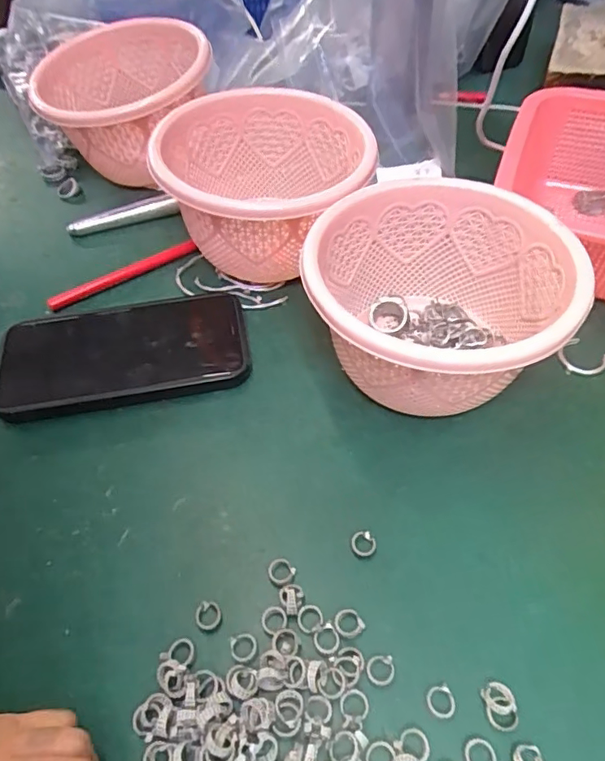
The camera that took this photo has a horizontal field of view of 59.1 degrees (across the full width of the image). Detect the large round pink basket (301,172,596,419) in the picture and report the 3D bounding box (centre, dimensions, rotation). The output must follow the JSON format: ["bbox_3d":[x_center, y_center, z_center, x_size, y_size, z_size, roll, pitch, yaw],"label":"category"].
[{"bbox_3d":[0.078,-0.040,0.322,0.143,0.090,0.149,-2,53,2],"label":"large round pink basket"}]

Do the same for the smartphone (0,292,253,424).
[{"bbox_3d":[-0.118,-0.021,0.353,0.158,0.014,0.080,-11,53,-5],"label":"smartphone"}]

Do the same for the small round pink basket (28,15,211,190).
[{"bbox_3d":[-0.151,-0.239,0.472,0.145,0.096,0.149,-2,53,2],"label":"small round pink basket"}]

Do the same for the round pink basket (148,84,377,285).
[{"bbox_3d":[-0.023,-0.135,0.388,0.140,0.090,0.143,-2,53,2],"label":"round pink basket"}]

